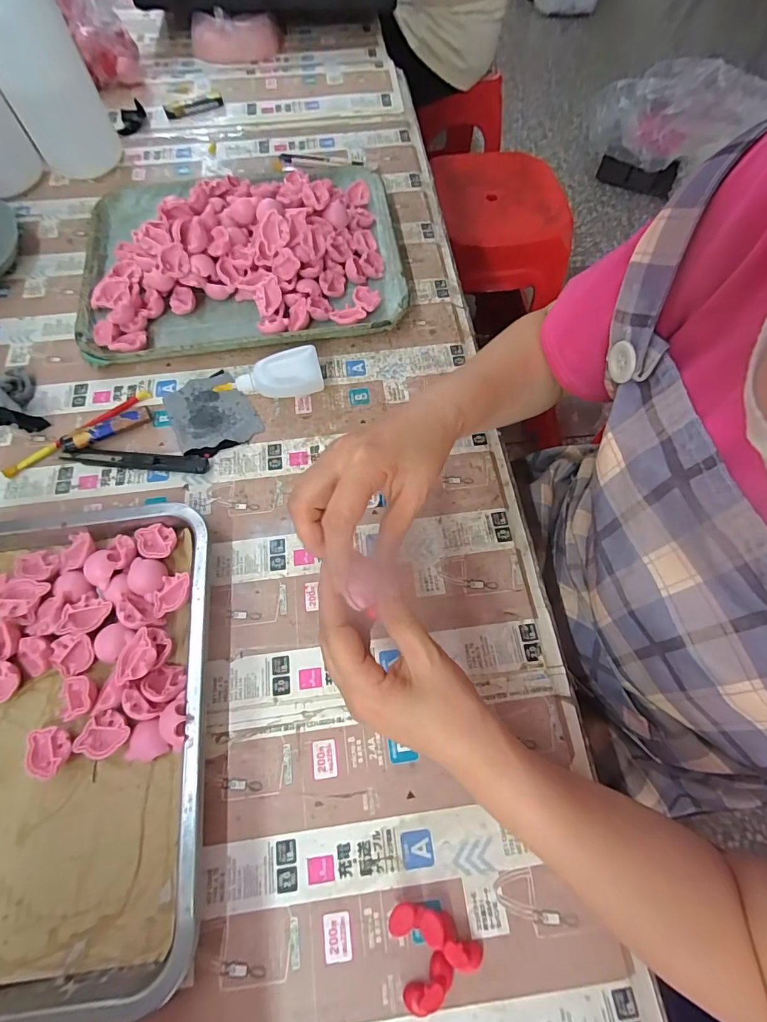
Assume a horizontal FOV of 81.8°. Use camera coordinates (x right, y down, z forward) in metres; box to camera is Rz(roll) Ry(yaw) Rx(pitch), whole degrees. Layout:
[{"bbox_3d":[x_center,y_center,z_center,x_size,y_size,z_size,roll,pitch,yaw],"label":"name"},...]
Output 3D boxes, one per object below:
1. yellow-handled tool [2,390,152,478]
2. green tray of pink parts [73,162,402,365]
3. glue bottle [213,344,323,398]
[{"bbox_3d":[-0.289,-0.077,0.420,0.144,0.012,0.015,-38,74,-16],"label":"yellow-handled tool"},{"bbox_3d":[-0.155,-0.294,0.487,0.340,0.065,0.262,-7,66,-4],"label":"green tray of pink parts"},{"bbox_3d":[-0.111,-0.129,0.432,0.099,0.029,0.040,-12,66,-6],"label":"glue bottle"}]

